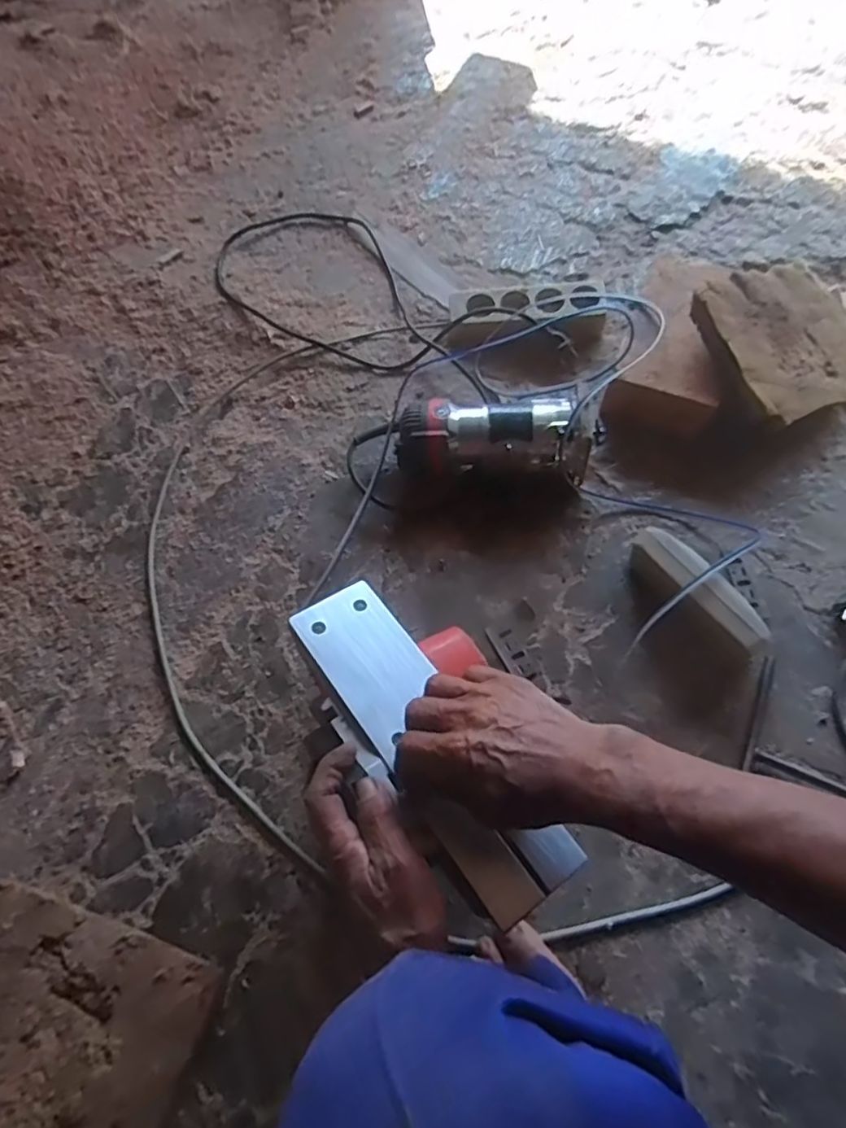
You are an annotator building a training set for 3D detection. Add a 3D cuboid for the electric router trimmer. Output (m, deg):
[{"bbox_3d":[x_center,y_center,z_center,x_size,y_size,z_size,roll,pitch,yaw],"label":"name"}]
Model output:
[{"bbox_3d":[0.075,-0.140,0.708,0.208,0.080,0.086,4,65,4],"label":"electric router trimmer"}]

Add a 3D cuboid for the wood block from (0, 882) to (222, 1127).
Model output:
[{"bbox_3d":[-0.306,0.375,0.510,0.241,0.031,0.162,14,66,9],"label":"wood block"}]

